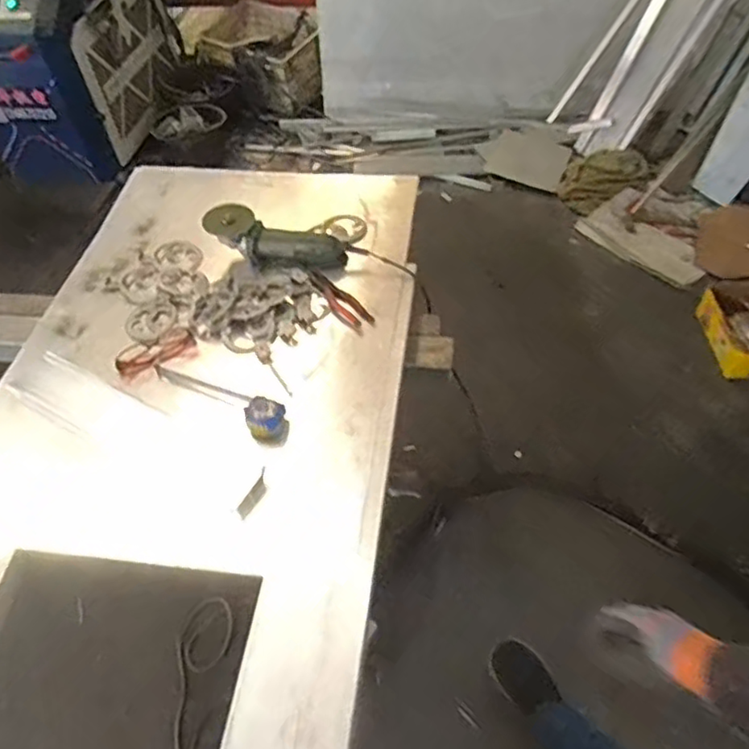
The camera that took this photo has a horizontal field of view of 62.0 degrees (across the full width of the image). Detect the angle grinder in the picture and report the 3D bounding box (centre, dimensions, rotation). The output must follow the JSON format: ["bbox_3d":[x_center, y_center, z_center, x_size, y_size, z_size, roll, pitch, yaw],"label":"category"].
[{"bbox_3d":[-0.201,-0.266,1.250,0.283,0.065,0.097,18,55,16],"label":"angle grinder"}]

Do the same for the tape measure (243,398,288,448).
[{"bbox_3d":[-0.173,0.072,1.010,0.065,0.040,0.082,-18,53,-11],"label":"tape measure"}]

